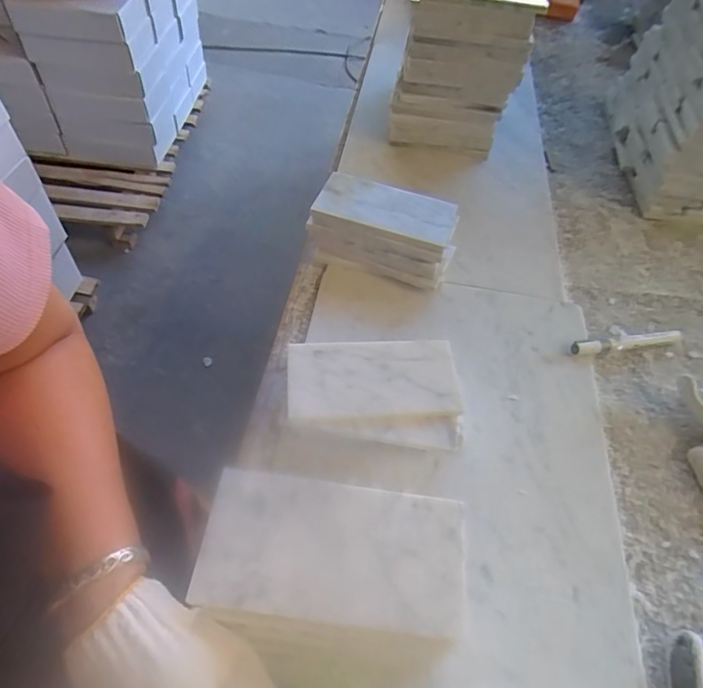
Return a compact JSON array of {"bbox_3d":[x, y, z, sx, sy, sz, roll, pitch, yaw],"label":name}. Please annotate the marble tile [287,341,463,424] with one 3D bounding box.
[{"bbox_3d":[0.019,0.032,0.441,0.151,0.010,0.080,0,56,-5],"label":"marble tile"}]

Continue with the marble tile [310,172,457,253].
[{"bbox_3d":[0.038,-0.156,0.557,0.154,0.014,0.083,20,56,9],"label":"marble tile"}]

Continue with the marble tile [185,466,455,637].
[{"bbox_3d":[-0.011,0.121,0.287,0.150,0.009,0.077,8,55,0],"label":"marble tile"}]

